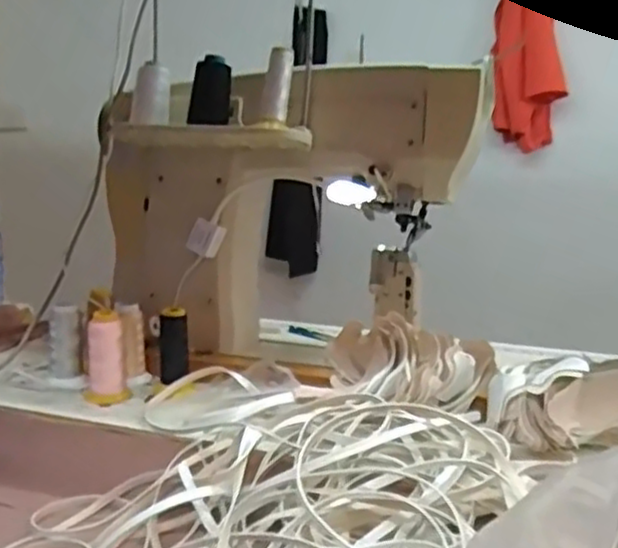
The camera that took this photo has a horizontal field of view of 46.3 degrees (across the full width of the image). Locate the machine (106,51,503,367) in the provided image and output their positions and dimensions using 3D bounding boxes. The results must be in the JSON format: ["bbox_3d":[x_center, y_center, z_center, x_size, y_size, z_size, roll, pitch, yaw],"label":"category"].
[{"bbox_3d":[-0.029,-0.098,1.042,0.527,0.365,0.178,-1,12,-5],"label":"machine"}]

